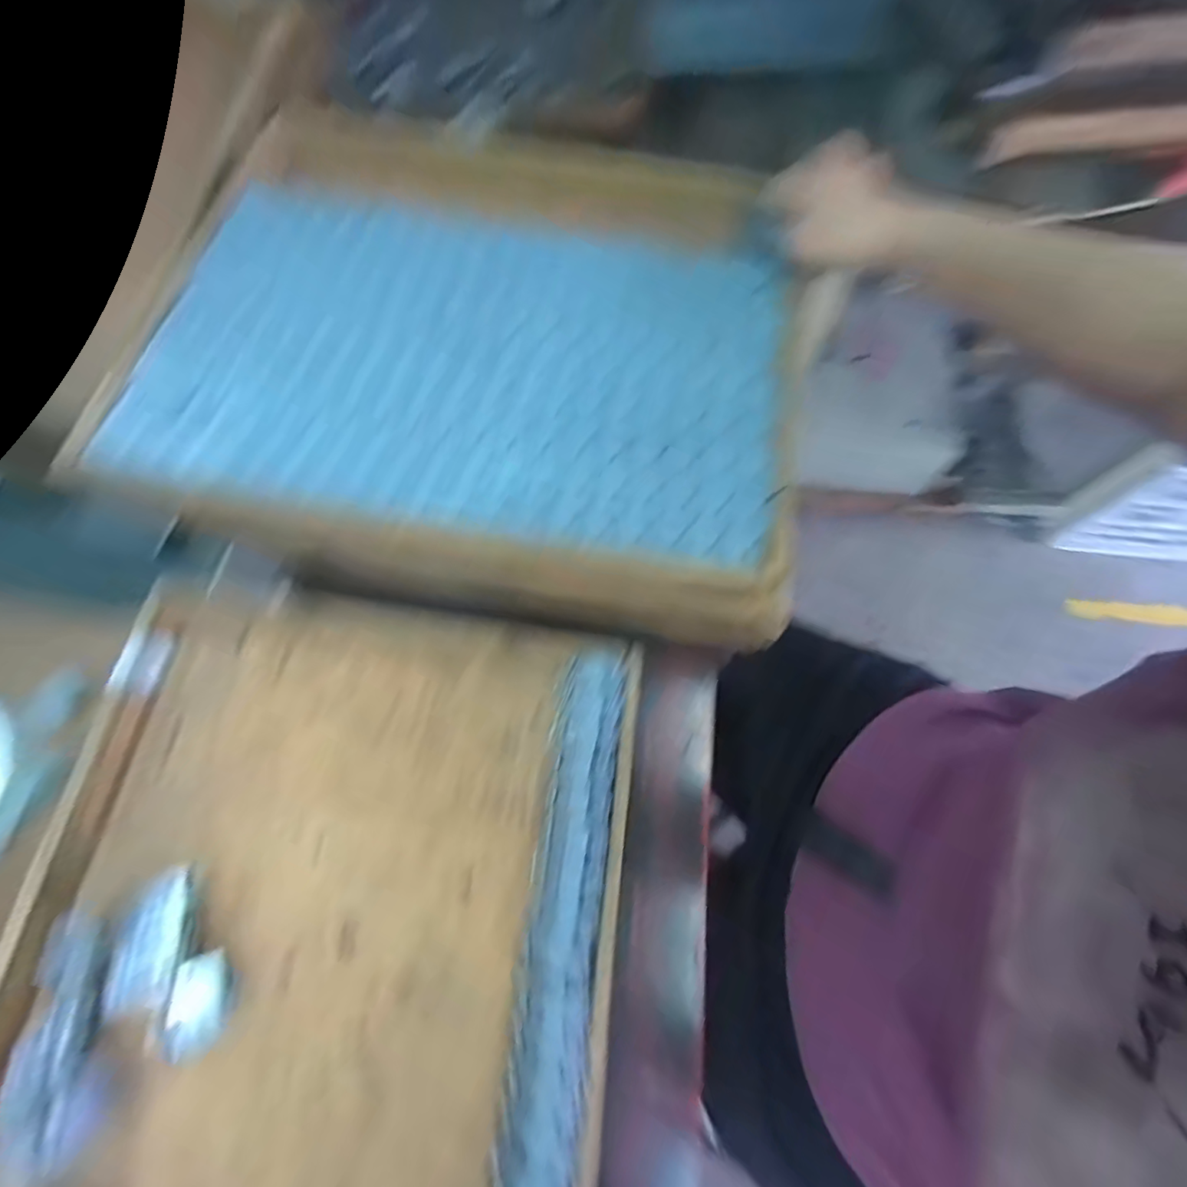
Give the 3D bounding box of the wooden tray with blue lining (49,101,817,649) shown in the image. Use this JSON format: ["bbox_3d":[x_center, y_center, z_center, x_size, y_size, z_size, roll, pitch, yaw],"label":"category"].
[{"bbox_3d":[-0.077,-0.214,0.450,0.461,0.081,0.423,8,71,5],"label":"wooden tray with blue lining"}]

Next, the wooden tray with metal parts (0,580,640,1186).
[{"bbox_3d":[-0.188,0.254,0.374,0.393,0.067,0.487,7,68,0],"label":"wooden tray with metal parts"}]

